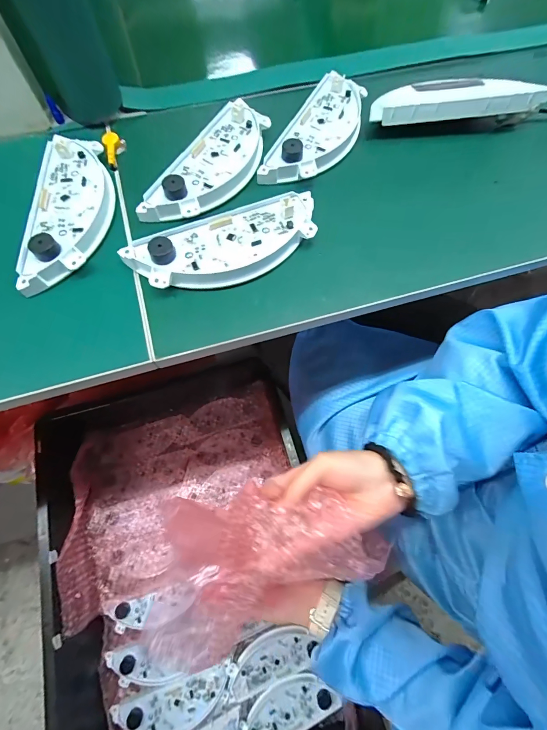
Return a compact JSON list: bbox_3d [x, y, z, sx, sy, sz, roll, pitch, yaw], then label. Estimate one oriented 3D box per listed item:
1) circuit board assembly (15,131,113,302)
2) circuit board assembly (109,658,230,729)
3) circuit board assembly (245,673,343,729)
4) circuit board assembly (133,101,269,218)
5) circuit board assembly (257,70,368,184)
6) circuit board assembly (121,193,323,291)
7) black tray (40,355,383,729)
[{"bbox_3d":[-0.187,-0.147,0.305,0.067,0.021,0.169,-4,68,-3],"label":"circuit board assembly"},{"bbox_3d":[-0.149,0.517,0.503,0.172,0.011,0.065,-21,70,-9],"label":"circuit board assembly"},{"bbox_3d":[0.016,0.533,0.511,0.162,0.016,0.064,-24,70,-10],"label":"circuit board assembly"},{"bbox_3d":[-0.059,-0.200,0.328,0.069,0.020,0.165,24,69,9],"label":"circuit board assembly"},{"bbox_3d":[0.051,-0.242,0.346,0.066,0.021,0.164,28,70,10],"label":"circuit board assembly"},{"bbox_3d":[-0.038,-0.107,0.293,0.172,0.021,0.063,-22,70,-9],"label":"circuit board assembly"},{"bbox_3d":[-0.131,0.345,0.517,0.404,0.131,0.603,-13,69,-6],"label":"black tray"}]

